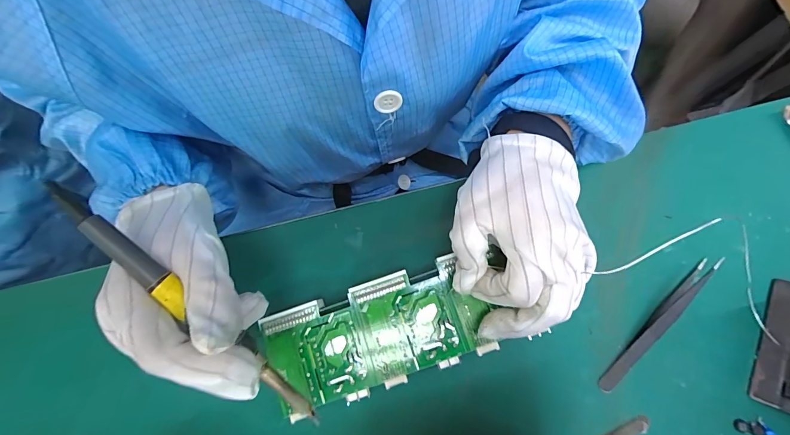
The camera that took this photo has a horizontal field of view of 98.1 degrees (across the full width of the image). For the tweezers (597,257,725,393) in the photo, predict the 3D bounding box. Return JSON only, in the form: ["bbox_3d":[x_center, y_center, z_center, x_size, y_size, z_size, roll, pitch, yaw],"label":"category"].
[{"bbox_3d":[0.199,0.079,0.255,0.011,0.015,0.130,43,82,10],"label":"tweezers"}]

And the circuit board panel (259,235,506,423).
[{"bbox_3d":[-0.002,0.082,0.252,0.178,0.008,0.074,-17,77,-2],"label":"circuit board panel"}]

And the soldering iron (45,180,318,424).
[{"bbox_3d":[-0.112,0.056,0.197,0.013,0.011,0.192,-42,106,-8],"label":"soldering iron"}]

